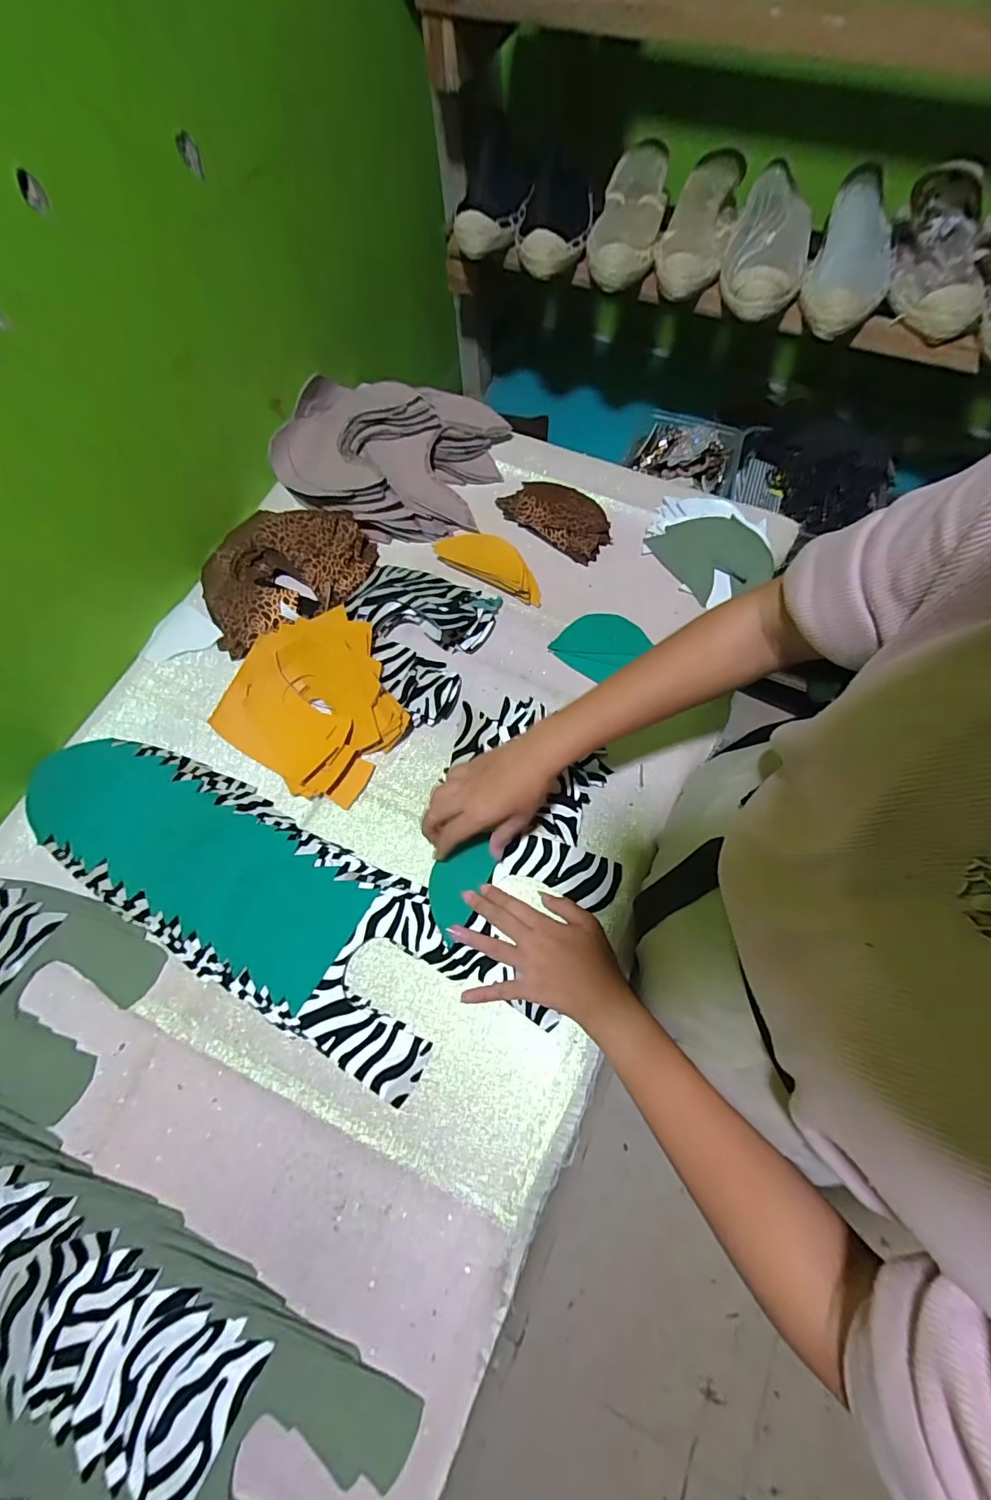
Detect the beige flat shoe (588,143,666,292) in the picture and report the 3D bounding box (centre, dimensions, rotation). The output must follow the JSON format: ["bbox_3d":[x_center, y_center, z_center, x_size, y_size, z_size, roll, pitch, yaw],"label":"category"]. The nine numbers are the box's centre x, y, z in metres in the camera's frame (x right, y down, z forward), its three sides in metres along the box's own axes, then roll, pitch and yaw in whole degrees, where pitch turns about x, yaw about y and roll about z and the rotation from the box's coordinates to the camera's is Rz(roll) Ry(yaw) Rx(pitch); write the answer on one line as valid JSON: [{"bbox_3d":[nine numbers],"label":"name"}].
[{"bbox_3d":[0.152,-0.615,0.584,0.075,0.067,0.172,13,69,7],"label":"beige flat shoe"}]

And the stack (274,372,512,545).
[{"bbox_3d":[-0.138,-0.374,0.627,0.275,0.062,0.203,13,70,6],"label":"stack"}]

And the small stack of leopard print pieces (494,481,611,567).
[{"bbox_3d":[0.077,-0.291,0.629,0.139,0.021,0.081,33,73,13],"label":"small stack of leopard print pieces"}]

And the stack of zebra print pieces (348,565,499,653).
[{"bbox_3d":[-0.082,-0.167,0.571,0.164,0.048,0.095,11,70,5],"label":"stack of zebra print pieces"}]

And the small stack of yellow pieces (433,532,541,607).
[{"bbox_3d":[0.000,-0.225,0.604,0.136,0.025,0.063,30,72,12],"label":"small stack of yellow pieces"}]

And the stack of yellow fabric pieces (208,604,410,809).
[{"bbox_3d":[-0.183,-0.053,0.527,0.175,0.054,0.173,33,73,13],"label":"stack of yellow fabric pieces"}]

